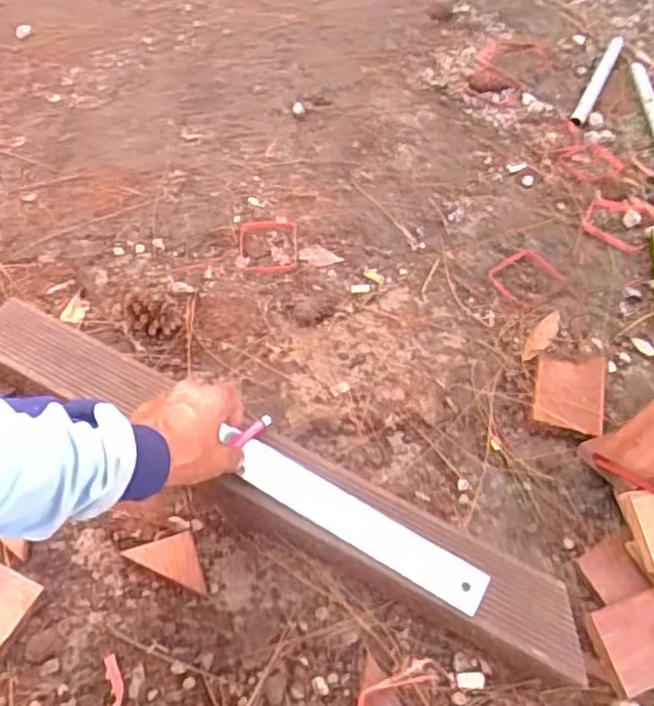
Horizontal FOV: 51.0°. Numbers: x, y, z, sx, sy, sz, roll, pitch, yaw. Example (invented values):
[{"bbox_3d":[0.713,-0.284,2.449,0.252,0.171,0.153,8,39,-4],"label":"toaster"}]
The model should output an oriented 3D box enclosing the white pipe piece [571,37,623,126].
[{"bbox_3d":[0.405,-0.411,1.022,0.022,0.018,0.218,25,57,13],"label":"white pipe piece"}]

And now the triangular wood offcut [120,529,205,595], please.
[{"bbox_3d":[-0.129,0.171,0.580,0.074,0.011,0.038,22,56,11],"label":"triangular wood offcut"}]

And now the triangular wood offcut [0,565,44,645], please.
[{"bbox_3d":[-0.266,0.198,0.542,0.061,0.017,0.055,24,57,13],"label":"triangular wood offcut"}]

